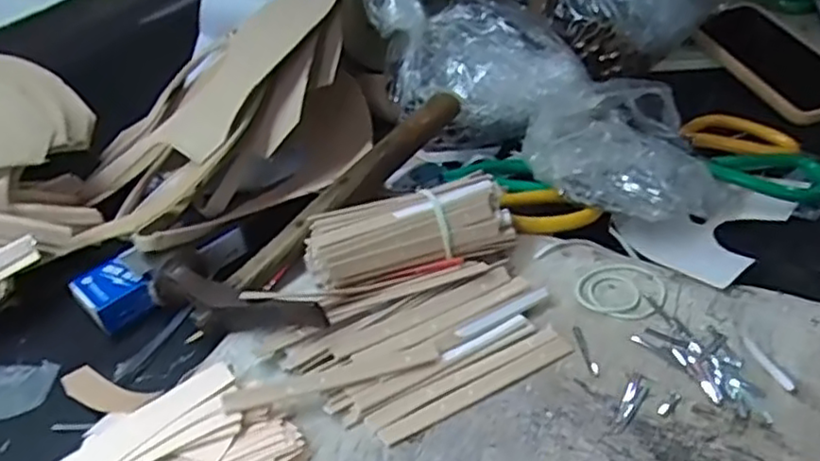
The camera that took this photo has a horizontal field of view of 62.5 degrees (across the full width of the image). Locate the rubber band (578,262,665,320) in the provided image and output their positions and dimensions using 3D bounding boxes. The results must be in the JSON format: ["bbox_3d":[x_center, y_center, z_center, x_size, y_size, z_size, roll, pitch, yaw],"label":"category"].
[{"bbox_3d":[0.120,0.033,0.384,0.047,0.005,0.044,-1,44,1],"label":"rubber band"}]

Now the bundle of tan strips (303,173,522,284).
[{"bbox_3d":[-0.001,-0.001,0.392,0.116,0.029,0.047,-12,45,-10],"label":"bundle of tan strips"}]

